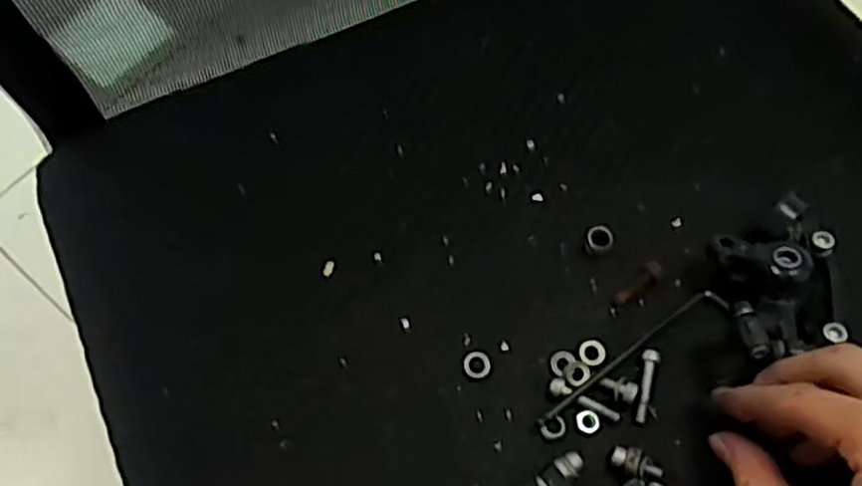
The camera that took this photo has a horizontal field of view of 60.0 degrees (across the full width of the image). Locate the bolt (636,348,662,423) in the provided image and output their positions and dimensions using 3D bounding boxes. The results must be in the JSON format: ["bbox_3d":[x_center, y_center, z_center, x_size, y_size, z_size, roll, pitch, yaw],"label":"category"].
[{"bbox_3d":[0.098,0.064,0.338,0.007,0.006,0.034,12,66,7],"label":"bolt"}]

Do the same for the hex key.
[{"bbox_3d":[0.093,0.053,0.342,0.104,0.008,0.013,-33,68,-13],"label":"hex key"}]

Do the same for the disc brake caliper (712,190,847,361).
[{"bbox_3d":[0.157,0.017,0.341,0.051,0.035,0.079,2,65,2],"label":"disc brake caliper"}]

